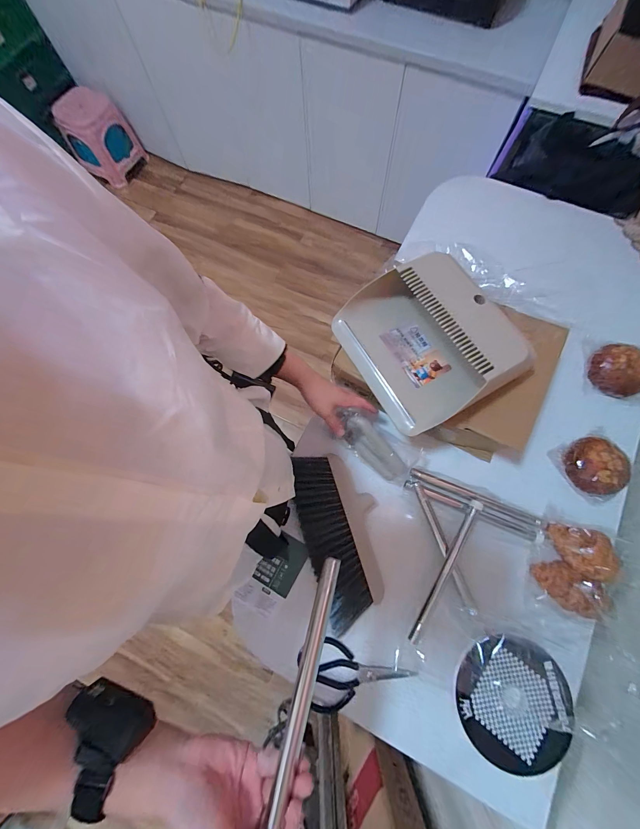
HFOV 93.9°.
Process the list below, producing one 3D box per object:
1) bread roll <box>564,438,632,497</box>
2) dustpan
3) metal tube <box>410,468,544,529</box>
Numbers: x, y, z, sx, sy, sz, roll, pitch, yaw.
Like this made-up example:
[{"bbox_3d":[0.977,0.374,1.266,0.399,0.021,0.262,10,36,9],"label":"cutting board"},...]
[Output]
[{"bbox_3d":[0.502,0.093,0.543,0.087,0.038,0.087,0,75,1],"label":"bread roll"},{"bbox_3d":[0.177,-0.134,0.504,0.230,0.087,0.270,-30,77,-7],"label":"dustpan"},{"bbox_3d":[0.285,0.152,0.554,0.235,0.017,0.017,22,76,7],"label":"metal tube"}]

